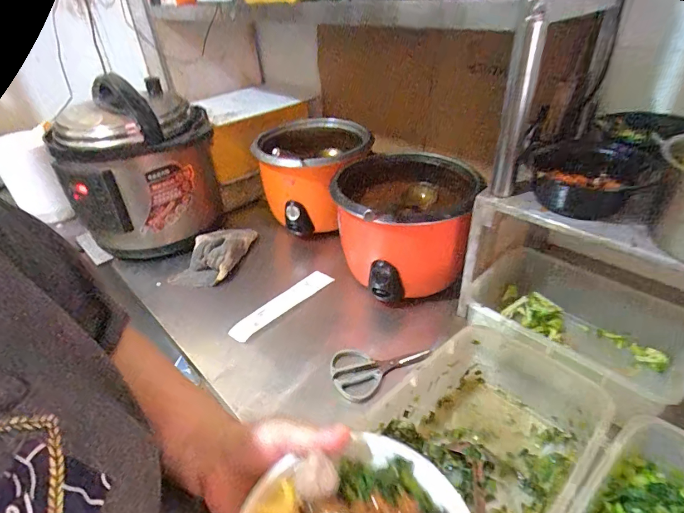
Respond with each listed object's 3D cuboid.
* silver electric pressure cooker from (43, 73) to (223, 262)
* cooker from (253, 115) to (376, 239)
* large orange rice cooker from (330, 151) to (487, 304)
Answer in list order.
[{"bbox_3d":[-0.462,-0.227,0.958,0.265,0.314,0.333,-9,35,-6],"label":"silver electric pressure cooker"},{"bbox_3d":[-0.062,-0.200,0.966,0.266,0.192,0.255,-1,35,7],"label":"cooker"},{"bbox_3d":[0.115,-0.062,0.791,0.254,0.189,0.247,3,35,12],"label":"large orange rice cooker"}]

